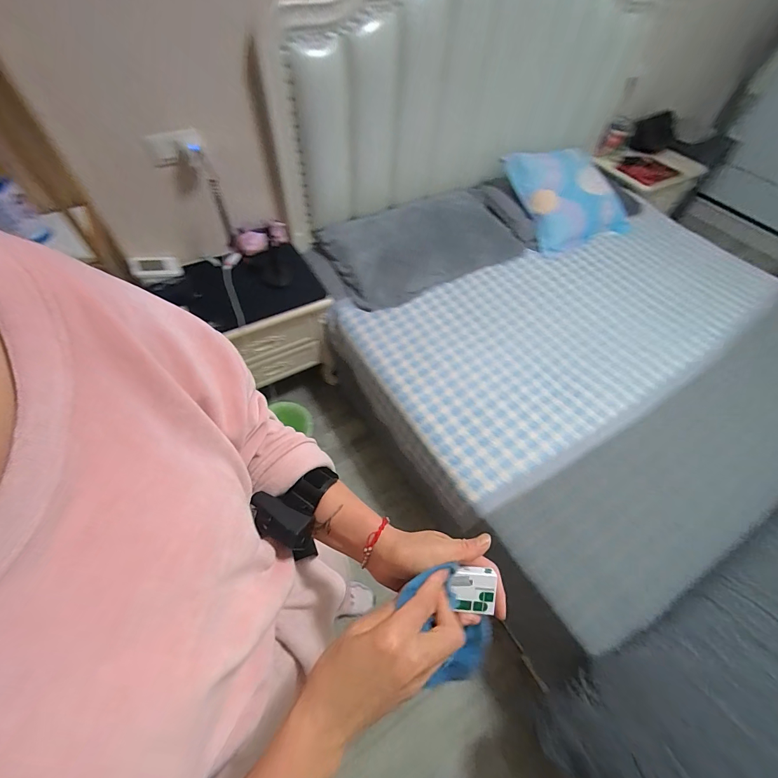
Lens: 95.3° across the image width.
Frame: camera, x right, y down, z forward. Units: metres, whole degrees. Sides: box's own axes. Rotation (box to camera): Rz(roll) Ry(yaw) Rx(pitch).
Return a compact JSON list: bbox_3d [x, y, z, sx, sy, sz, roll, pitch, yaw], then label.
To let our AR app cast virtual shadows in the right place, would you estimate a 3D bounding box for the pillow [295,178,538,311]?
[{"bbox_3d":[0.157,-0.618,1.429,0.904,0.127,0.432,-26,61,-19],"label":"pillow"}]

